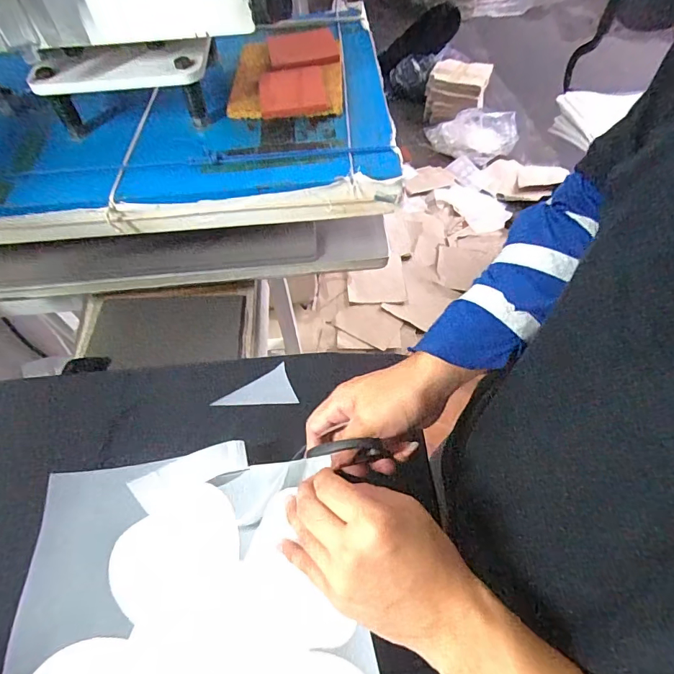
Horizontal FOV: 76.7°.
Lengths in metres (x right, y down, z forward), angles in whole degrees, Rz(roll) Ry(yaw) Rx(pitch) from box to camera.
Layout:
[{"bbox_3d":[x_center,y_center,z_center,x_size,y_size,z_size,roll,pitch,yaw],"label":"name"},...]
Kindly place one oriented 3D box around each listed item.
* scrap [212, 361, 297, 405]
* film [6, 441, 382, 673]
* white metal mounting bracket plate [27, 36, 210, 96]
[{"bbox_3d":[-0.082,0.065,0.446,0.080,0.004,0.046,-31,63,-15],"label":"scrap"},{"bbox_3d":[-0.114,0.236,0.325,0.271,0.040,0.306,-13,57,-5],"label":"film"},{"bbox_3d":[-0.231,-0.286,0.451,0.189,0.034,0.031,-4,57,1],"label":"white metal mounting bracket plate"}]

